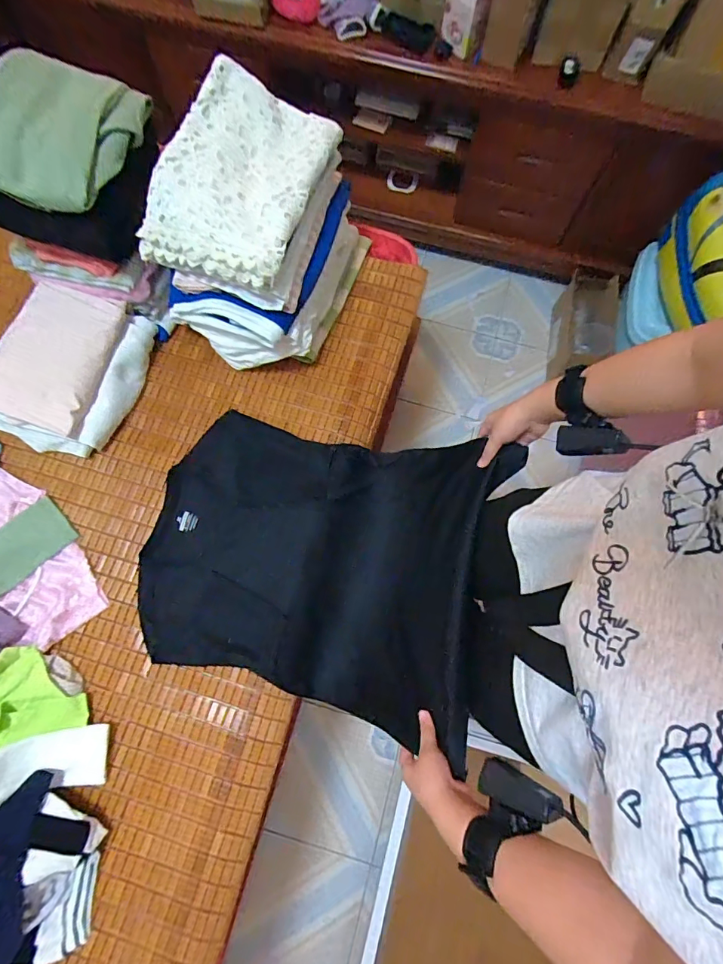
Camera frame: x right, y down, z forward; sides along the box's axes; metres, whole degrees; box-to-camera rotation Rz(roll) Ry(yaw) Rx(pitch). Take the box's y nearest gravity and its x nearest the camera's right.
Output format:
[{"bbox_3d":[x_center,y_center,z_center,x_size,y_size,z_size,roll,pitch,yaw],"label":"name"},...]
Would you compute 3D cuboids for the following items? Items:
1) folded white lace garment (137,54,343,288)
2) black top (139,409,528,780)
[{"bbox_3d":[-0.176,-0.453,0.663,0.228,0.089,0.304,22,76,5],"label":"folded white lace garment"},{"bbox_3d":[-0.089,0.108,0.679,0.520,0.162,0.430,14,75,3],"label":"black top"}]

